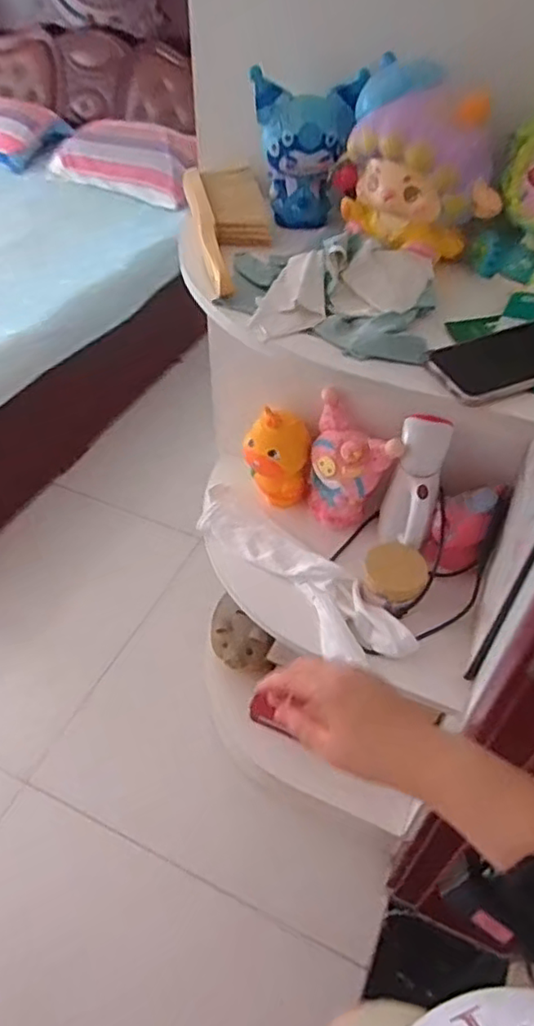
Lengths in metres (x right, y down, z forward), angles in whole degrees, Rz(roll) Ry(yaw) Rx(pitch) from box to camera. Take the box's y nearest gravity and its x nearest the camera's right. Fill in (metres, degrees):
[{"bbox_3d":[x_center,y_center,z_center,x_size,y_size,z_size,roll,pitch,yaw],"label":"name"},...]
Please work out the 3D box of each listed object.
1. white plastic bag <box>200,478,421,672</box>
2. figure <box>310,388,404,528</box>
[{"bbox_3d":[0.041,0.103,1.017,0.117,0.050,0.449,-31,54,-27],"label":"white plastic bag"},{"bbox_3d":[0.140,-0.073,1.049,0.133,0.196,0.112,8,47,7],"label":"figure"}]

